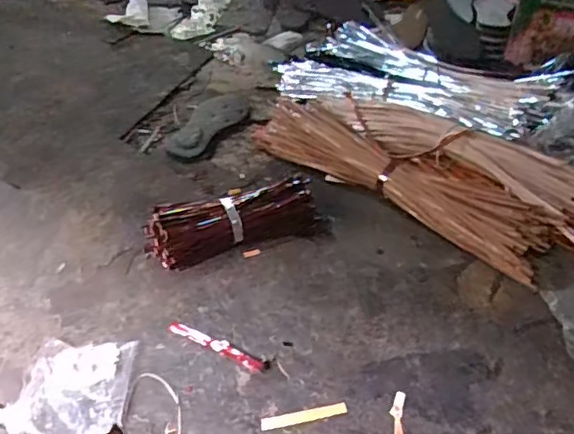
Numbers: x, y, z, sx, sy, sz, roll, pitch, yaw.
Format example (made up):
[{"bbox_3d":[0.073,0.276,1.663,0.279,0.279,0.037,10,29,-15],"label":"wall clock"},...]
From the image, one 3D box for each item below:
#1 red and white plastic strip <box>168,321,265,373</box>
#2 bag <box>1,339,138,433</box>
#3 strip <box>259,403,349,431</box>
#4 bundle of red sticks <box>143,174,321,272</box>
[{"bbox_3d":[-0.090,0.160,0.729,0.138,0.006,0.017,26,48,17],"label":"red and white plastic strip"},{"bbox_3d":[-0.247,0.199,0.678,0.121,0.034,0.134,4,45,-4],"label":"bag"},{"bbox_3d":[0.020,0.233,0.678,0.100,0.006,0.014,-6,47,-13],"label":"strip"},{"bbox_3d":[-0.078,0.007,0.857,0.253,0.054,0.081,-15,49,-17],"label":"bundle of red sticks"}]

